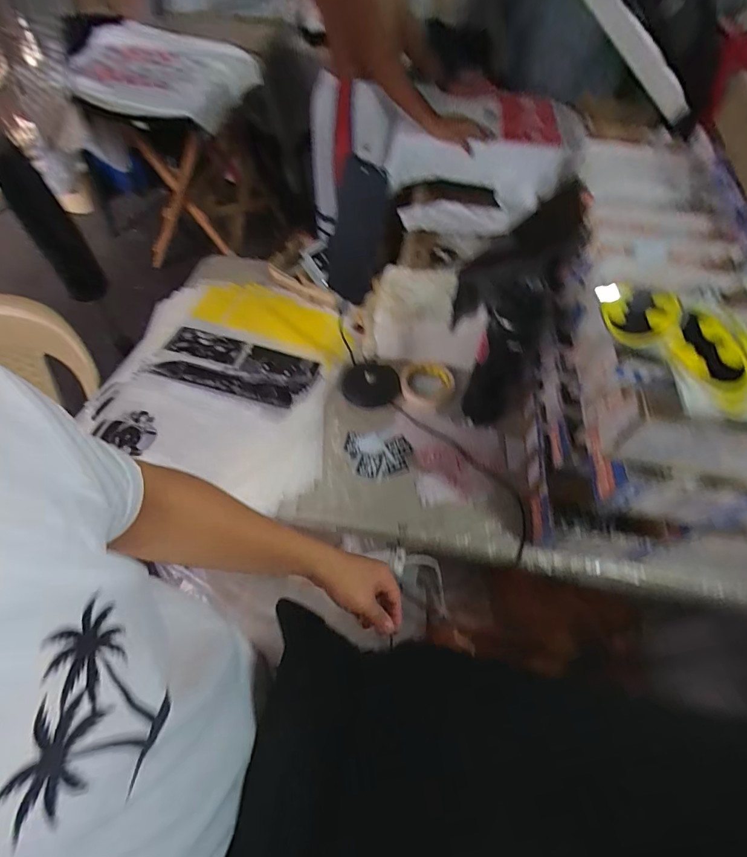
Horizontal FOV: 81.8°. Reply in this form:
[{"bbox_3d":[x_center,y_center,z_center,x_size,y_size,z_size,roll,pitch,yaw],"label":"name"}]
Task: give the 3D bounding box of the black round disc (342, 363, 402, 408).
[{"bbox_3d":[-0.005,-0.081,0.795,0.103,0.013,0.085,-16,82,-3],"label":"black round disc"}]

